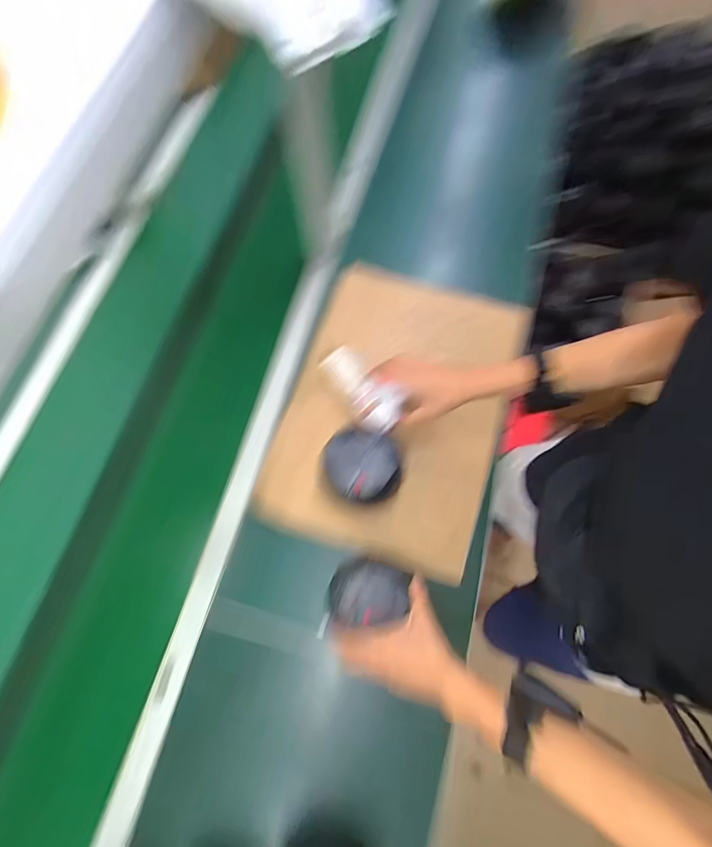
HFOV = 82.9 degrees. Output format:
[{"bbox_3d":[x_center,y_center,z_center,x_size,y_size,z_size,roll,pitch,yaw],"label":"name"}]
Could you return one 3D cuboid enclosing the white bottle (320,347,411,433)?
[{"bbox_3d":[0.006,-0.062,0.693,0.071,0.056,0.172,-39,73,-11],"label":"white bottle"}]

